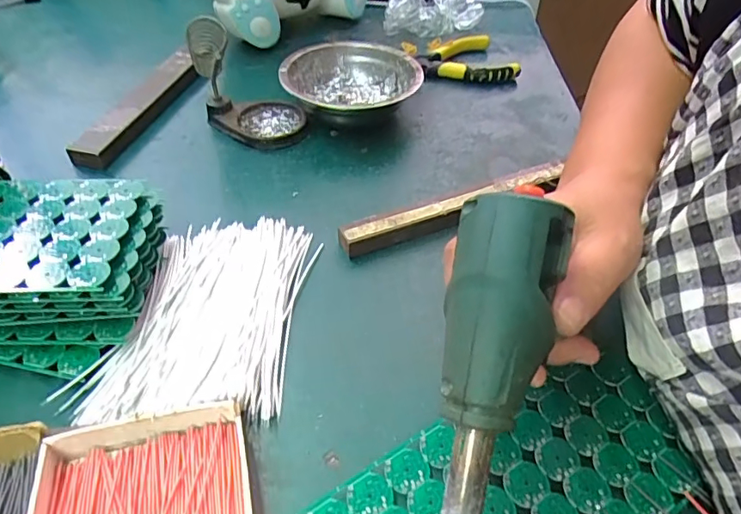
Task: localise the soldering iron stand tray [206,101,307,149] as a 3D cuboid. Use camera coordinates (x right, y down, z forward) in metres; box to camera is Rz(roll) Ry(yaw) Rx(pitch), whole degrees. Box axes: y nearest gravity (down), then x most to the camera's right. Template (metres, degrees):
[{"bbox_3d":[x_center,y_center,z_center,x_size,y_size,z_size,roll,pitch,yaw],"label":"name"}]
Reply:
[{"bbox_3d":[-0.098,-0.115,0.455,0.081,0.020,0.054,-10,54,-13],"label":"soldering iron stand tray"}]

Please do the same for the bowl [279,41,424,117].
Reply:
[{"bbox_3d":[-0.017,-0.154,0.472,0.115,0.045,0.115,3,52,-4],"label":"bowl"}]

